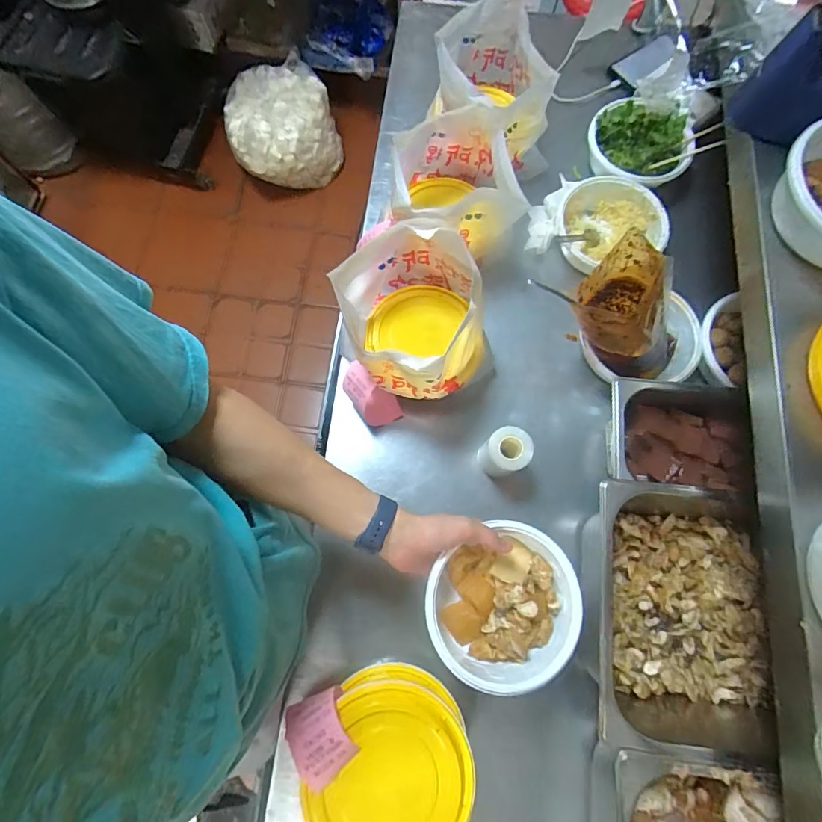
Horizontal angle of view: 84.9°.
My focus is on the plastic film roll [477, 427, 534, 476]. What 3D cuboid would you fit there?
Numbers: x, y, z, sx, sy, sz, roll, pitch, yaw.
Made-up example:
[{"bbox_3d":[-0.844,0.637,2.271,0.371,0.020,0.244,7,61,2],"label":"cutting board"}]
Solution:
[{"bbox_3d":[0.126,0.057,0.611,0.055,0.093,0.054,0,74,-1],"label":"plastic film roll"}]

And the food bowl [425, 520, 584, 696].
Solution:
[{"bbox_3d":[0.105,0.215,0.497,0.170,0.054,0.153,-29,77,-9],"label":"food bowl"}]

